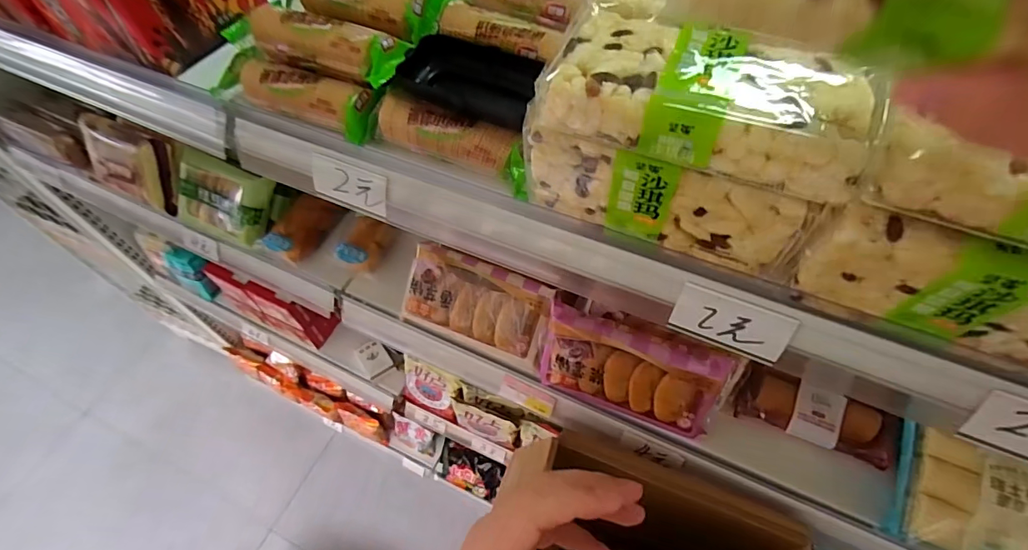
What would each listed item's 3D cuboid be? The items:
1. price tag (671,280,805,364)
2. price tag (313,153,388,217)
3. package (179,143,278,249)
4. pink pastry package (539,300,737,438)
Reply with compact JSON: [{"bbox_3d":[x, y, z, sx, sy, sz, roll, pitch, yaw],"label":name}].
[{"bbox_3d":[0.139,0.032,0.314,0.069,0.035,0.004,20,28,16],"label":"price tag"},{"bbox_3d":[-0.130,-0.072,0.389,0.068,0.036,0.006,20,36,16],"label":"price tag"},{"bbox_3d":[-0.404,-0.110,0.680,0.145,0.084,0.084,24,61,16],"label":"package"},{"bbox_3d":[0.127,0.101,0.543,0.194,0.108,0.050,17,33,11],"label":"pink pastry package"}]

